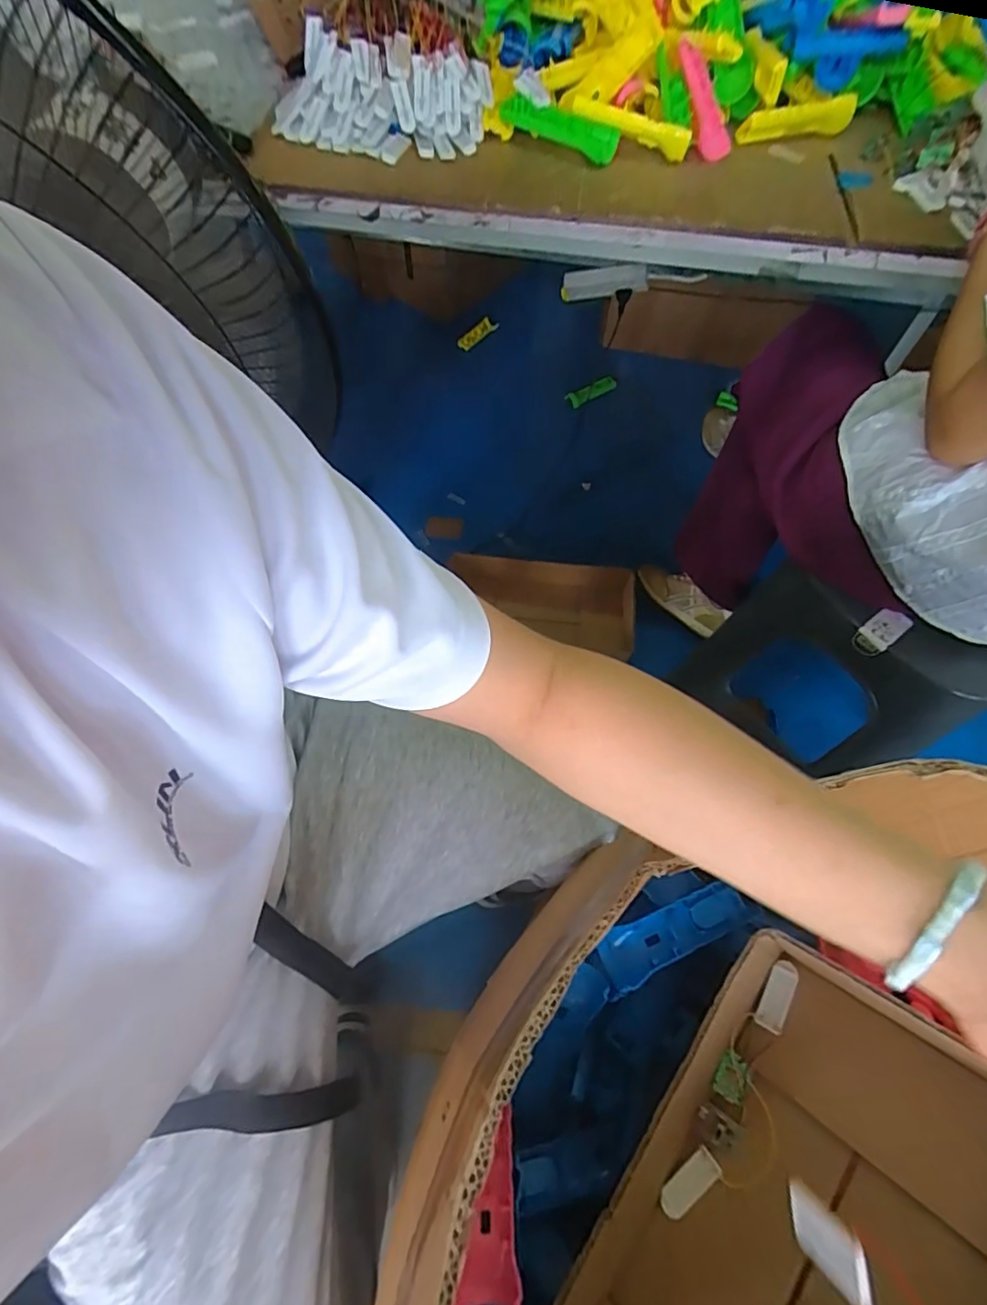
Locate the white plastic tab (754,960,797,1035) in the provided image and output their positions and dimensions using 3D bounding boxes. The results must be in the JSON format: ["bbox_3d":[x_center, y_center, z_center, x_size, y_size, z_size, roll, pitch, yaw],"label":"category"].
[{"bbox_3d":[0.250,0.303,0.497,0.019,0.009,0.059,27,76,12],"label":"white plastic tab"}]

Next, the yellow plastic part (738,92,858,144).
[{"bbox_3d":[0.382,-0.667,0.706,0.154,0.039,0.017,-14,63,-10],"label":"yellow plastic part"}]

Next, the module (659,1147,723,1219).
[{"bbox_3d":[0.162,0.441,0.467,0.058,0.004,0.022,-44,47,0],"label":"module"}]

